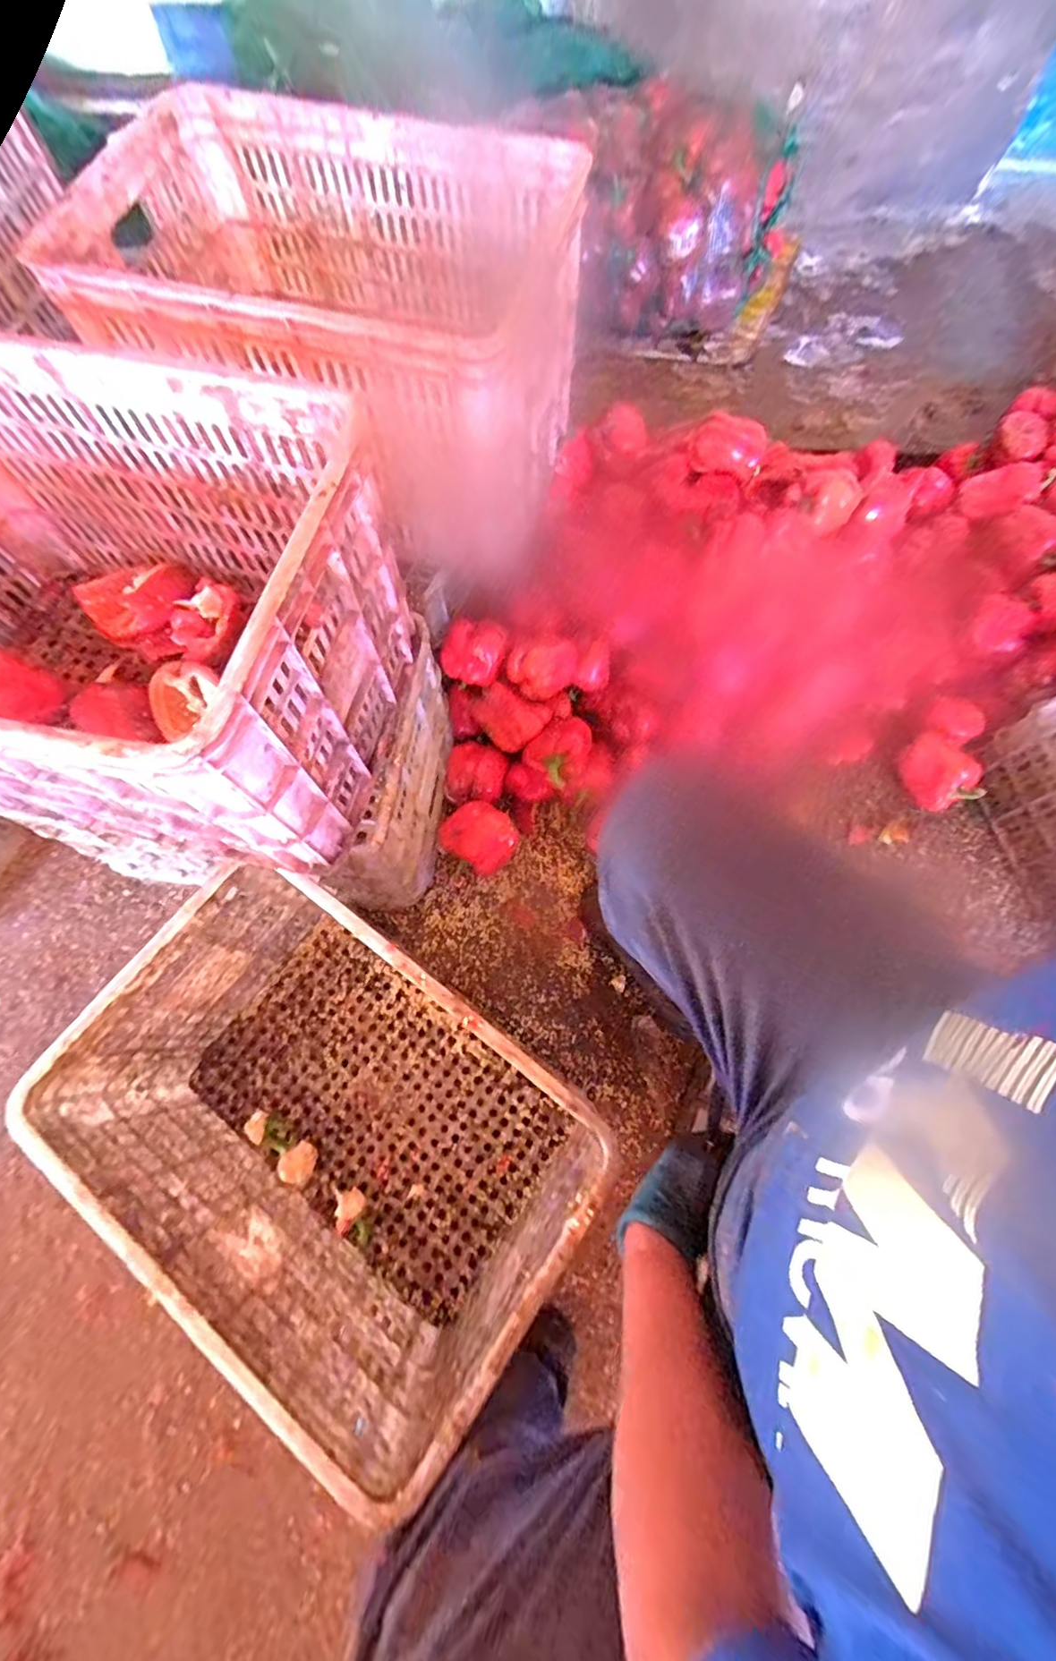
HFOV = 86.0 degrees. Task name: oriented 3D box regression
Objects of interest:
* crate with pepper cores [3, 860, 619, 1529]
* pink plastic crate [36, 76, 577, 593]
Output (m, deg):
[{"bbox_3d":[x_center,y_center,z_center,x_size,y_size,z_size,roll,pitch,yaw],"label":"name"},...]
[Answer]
[{"bbox_3d":[-0.213,0.332,0.678,0.508,0.309,0.351,35,73,11],"label":"crate with pepper cores"},{"bbox_3d":[-0.221,-0.610,0.694,0.521,0.247,0.341,14,71,5],"label":"pink plastic crate"}]

